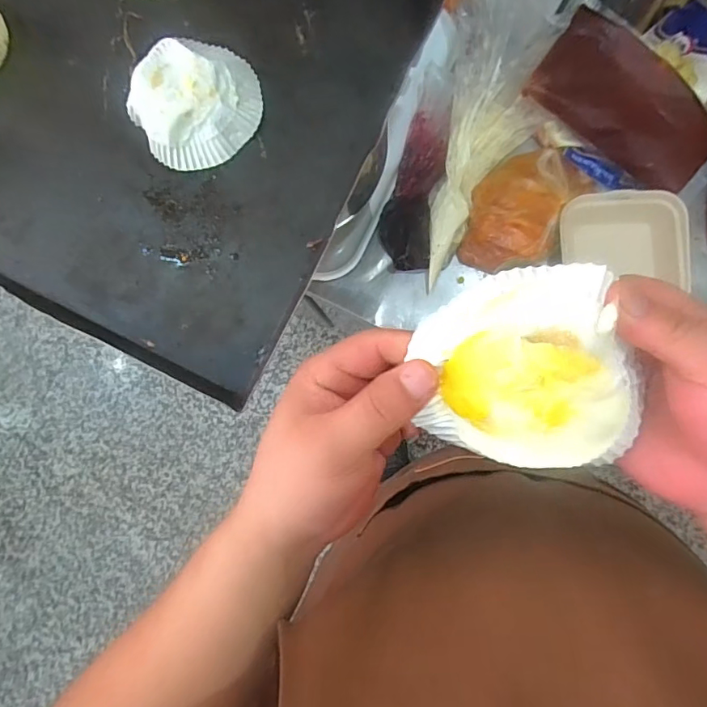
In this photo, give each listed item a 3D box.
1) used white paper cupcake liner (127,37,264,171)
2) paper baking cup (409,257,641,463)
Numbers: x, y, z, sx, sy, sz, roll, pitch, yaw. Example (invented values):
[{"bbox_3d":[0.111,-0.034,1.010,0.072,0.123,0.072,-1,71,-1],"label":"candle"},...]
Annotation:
[{"bbox_3d":[-0.137,-0.219,0.418,0.105,0.036,0.107,0,85,5],"label":"used white paper cupcake liner"},{"bbox_3d":[0.089,0.007,0.240,0.109,0.055,0.097,-6,84,4],"label":"paper baking cup"}]

